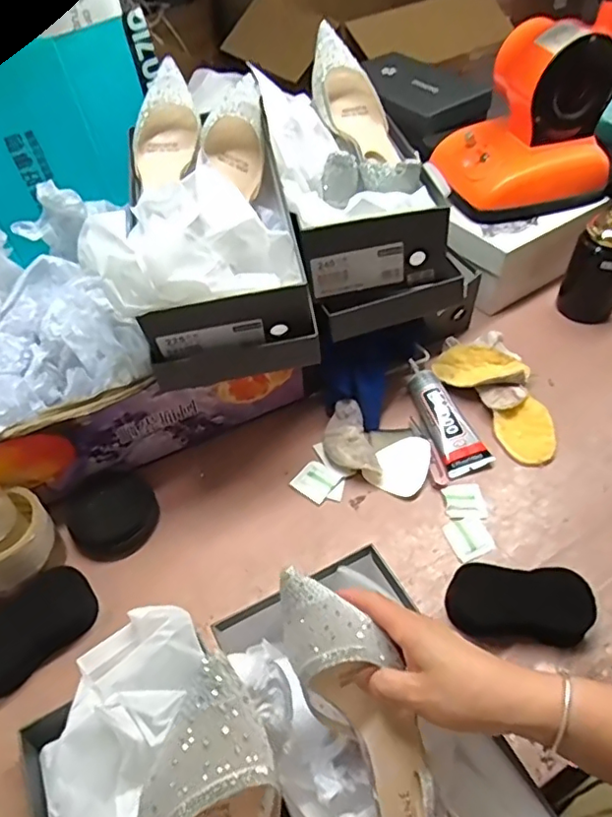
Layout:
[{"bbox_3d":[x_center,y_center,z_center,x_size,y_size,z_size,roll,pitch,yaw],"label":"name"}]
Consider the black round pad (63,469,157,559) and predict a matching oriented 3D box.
[{"bbox_3d":[-0.216,0.111,0.633,0.094,0.032,0.109,-26,53,-19],"label":"black round pad"}]

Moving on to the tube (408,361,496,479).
[{"bbox_3d":[0.165,0.006,0.705,0.054,0.025,0.165,-19,51,-13],"label":"tube"}]

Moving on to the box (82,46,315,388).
[{"bbox_3d":[-0.101,-0.199,0.608,0.188,0.159,0.304,-7,49,-4],"label":"box"}]

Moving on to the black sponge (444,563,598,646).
[{"bbox_3d":[0.204,0.187,0.555,0.130,0.037,0.067,8,49,11],"label":"black sponge"}]

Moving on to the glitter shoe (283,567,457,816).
[{"bbox_3d":[0.045,0.222,0.402,0.064,0.079,0.230,-21,77,-15],"label":"glitter shoe"}]

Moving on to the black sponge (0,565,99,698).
[{"bbox_3d":[-0.265,0.211,0.554,0.061,0.033,0.123,36,59,28],"label":"black sponge"}]

